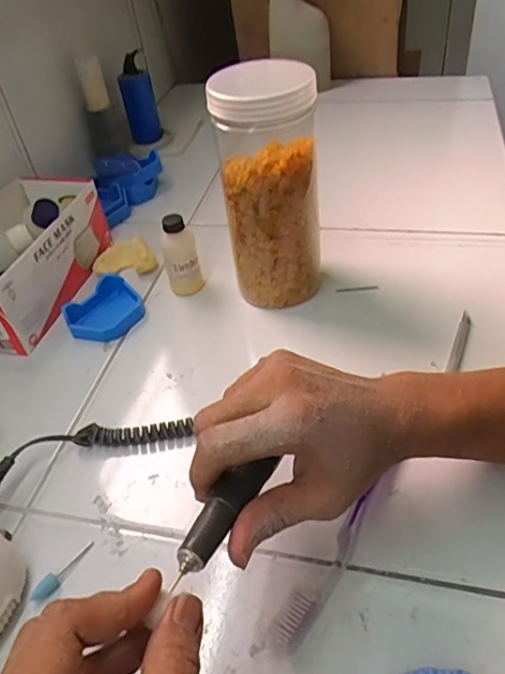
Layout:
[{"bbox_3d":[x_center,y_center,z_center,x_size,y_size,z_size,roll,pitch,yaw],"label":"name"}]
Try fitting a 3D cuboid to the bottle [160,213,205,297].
[{"bbox_3d":[-0.075,-0.083,0.556,0.035,0.081,0.029,-12,44,-5],"label":"bottle"}]

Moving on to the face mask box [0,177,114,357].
[{"bbox_3d":[-0.256,-0.087,0.579,0.124,0.083,0.199,6,46,14],"label":"face mask box"}]

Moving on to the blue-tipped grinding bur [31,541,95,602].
[{"bbox_3d":[-0.130,0.160,0.369,0.010,0.007,0.050,21,38,26],"label":"blue-tipped grinding bur"}]

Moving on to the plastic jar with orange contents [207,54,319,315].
[{"bbox_3d":[0.017,-0.130,0.501,0.088,0.216,0.075,-5,44,2],"label":"plastic jar with orange contents"}]

